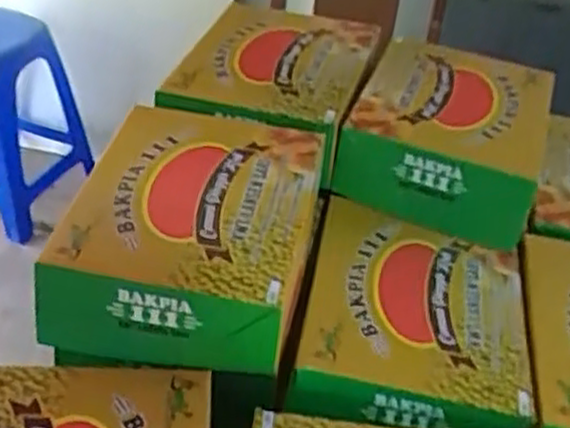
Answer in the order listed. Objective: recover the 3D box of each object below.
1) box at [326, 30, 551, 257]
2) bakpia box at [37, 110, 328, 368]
[{"bbox_3d":[0.114,-0.059,0.547,0.127,0.062,0.162,14,39,10],"label":"box"},{"bbox_3d":[-0.052,0.007,0.450,0.130,0.055,0.164,10,39,5],"label":"bakpia box"}]

